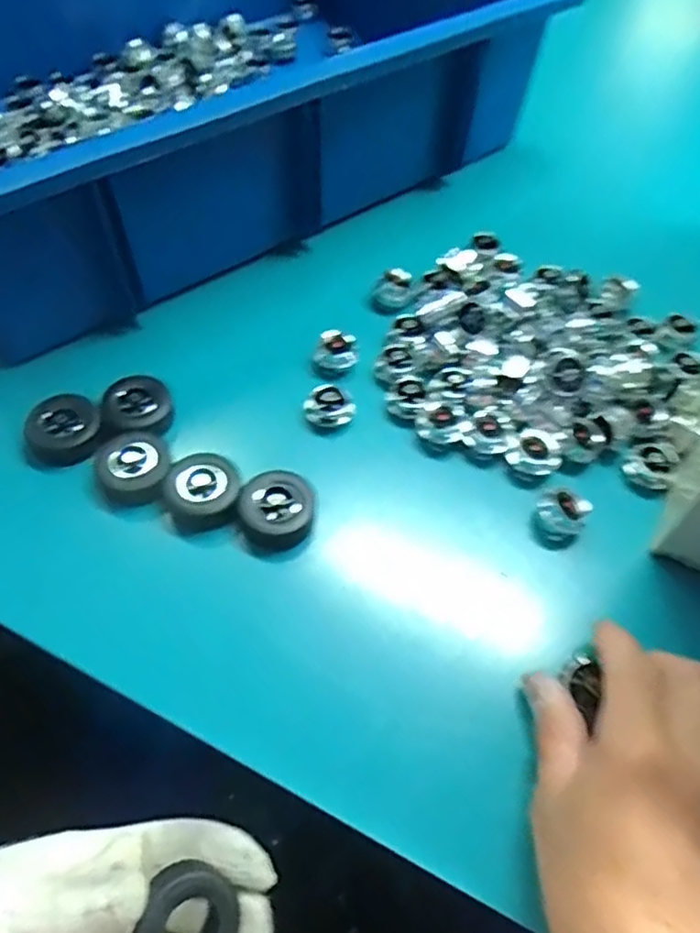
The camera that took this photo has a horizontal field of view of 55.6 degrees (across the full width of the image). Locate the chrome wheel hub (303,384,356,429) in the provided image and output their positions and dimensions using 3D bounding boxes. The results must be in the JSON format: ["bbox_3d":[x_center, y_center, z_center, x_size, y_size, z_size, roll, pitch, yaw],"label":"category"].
[{"bbox_3d":[-0.012,-0.033,0.368,0.027,0.011,0.022,-7,57,-5],"label":"chrome wheel hub"}]

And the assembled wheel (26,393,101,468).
[{"bbox_3d":[-0.151,-0.019,0.353,0.037,0.018,0.035,0,57,-1],"label":"assembled wheel"}]

